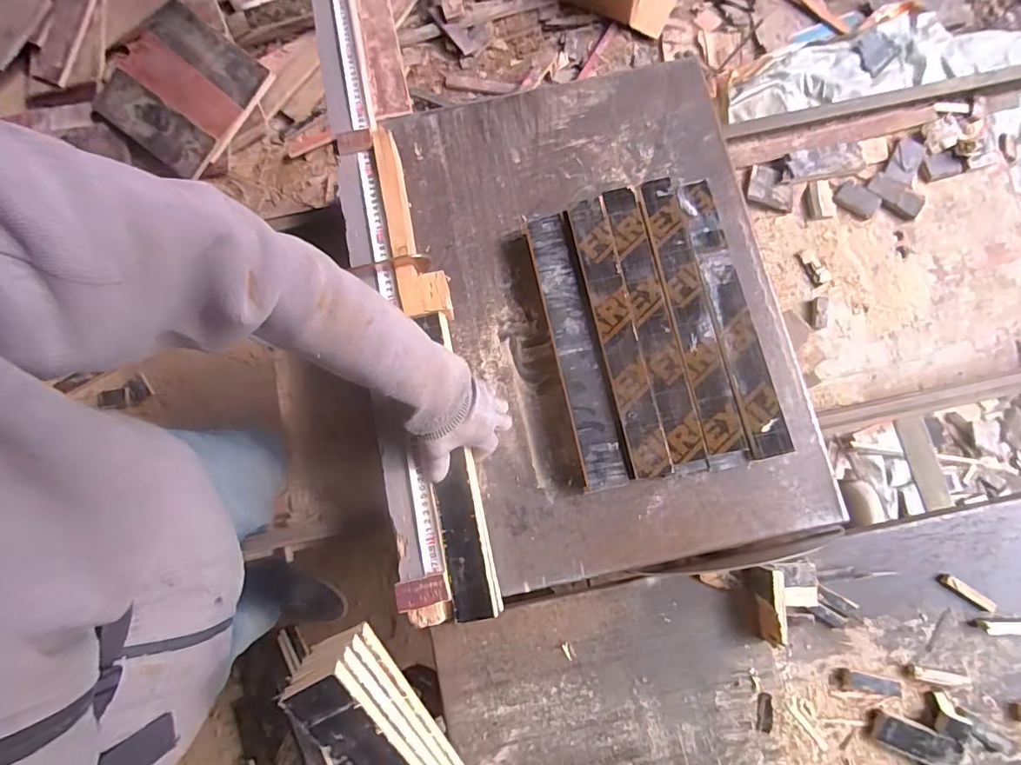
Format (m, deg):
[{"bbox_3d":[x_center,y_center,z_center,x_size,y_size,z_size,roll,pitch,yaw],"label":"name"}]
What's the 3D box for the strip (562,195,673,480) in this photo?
[{"bbox_3d":[0.136,-0.063,0.650,0.052,0.019,0.366,-12,81,0],"label":"strip"}]

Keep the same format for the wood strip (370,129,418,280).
[{"bbox_3d":[-0.155,-0.242,0.677,0.033,0.013,0.215,-11,81,0],"label":"wood strip"}]

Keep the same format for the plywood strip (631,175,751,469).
[{"bbox_3d":[0.230,-0.084,0.655,0.053,0.019,0.387,-11,81,0],"label":"plywood strip"}]

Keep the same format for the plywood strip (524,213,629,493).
[{"bbox_3d":[0.083,-0.047,0.661,0.052,0.015,0.366,-12,81,0],"label":"plywood strip"}]

